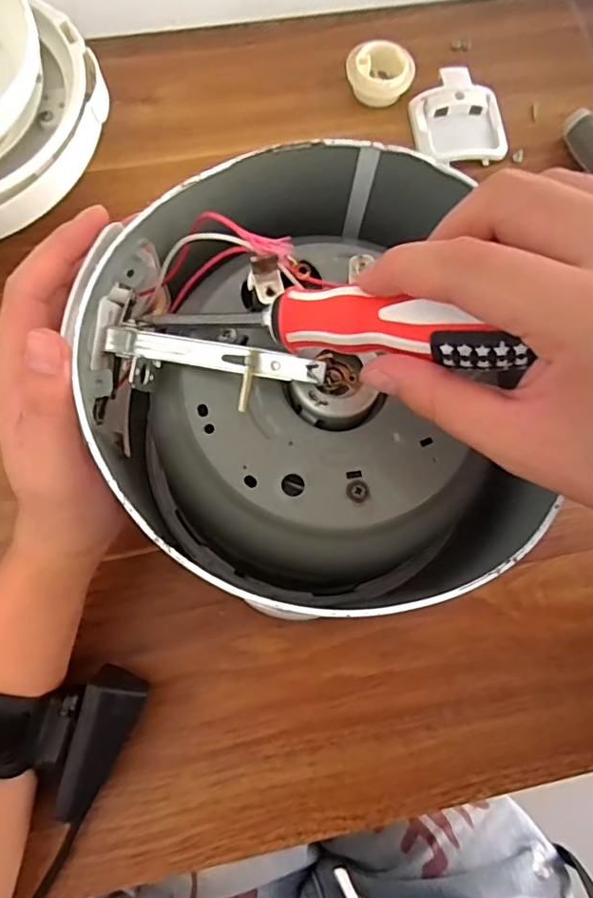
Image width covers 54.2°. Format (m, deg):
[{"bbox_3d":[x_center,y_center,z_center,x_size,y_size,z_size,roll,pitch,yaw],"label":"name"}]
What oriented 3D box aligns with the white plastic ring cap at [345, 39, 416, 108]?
[{"bbox_3d":[0.067,-0.305,0.472,0.050,0.027,0.042,32,74,7],"label":"white plastic ring cap"}]

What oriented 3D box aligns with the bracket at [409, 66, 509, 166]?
[{"bbox_3d":[0.130,-0.267,0.468,0.070,0.022,0.079,-9,73,-5],"label":"bracket"}]

